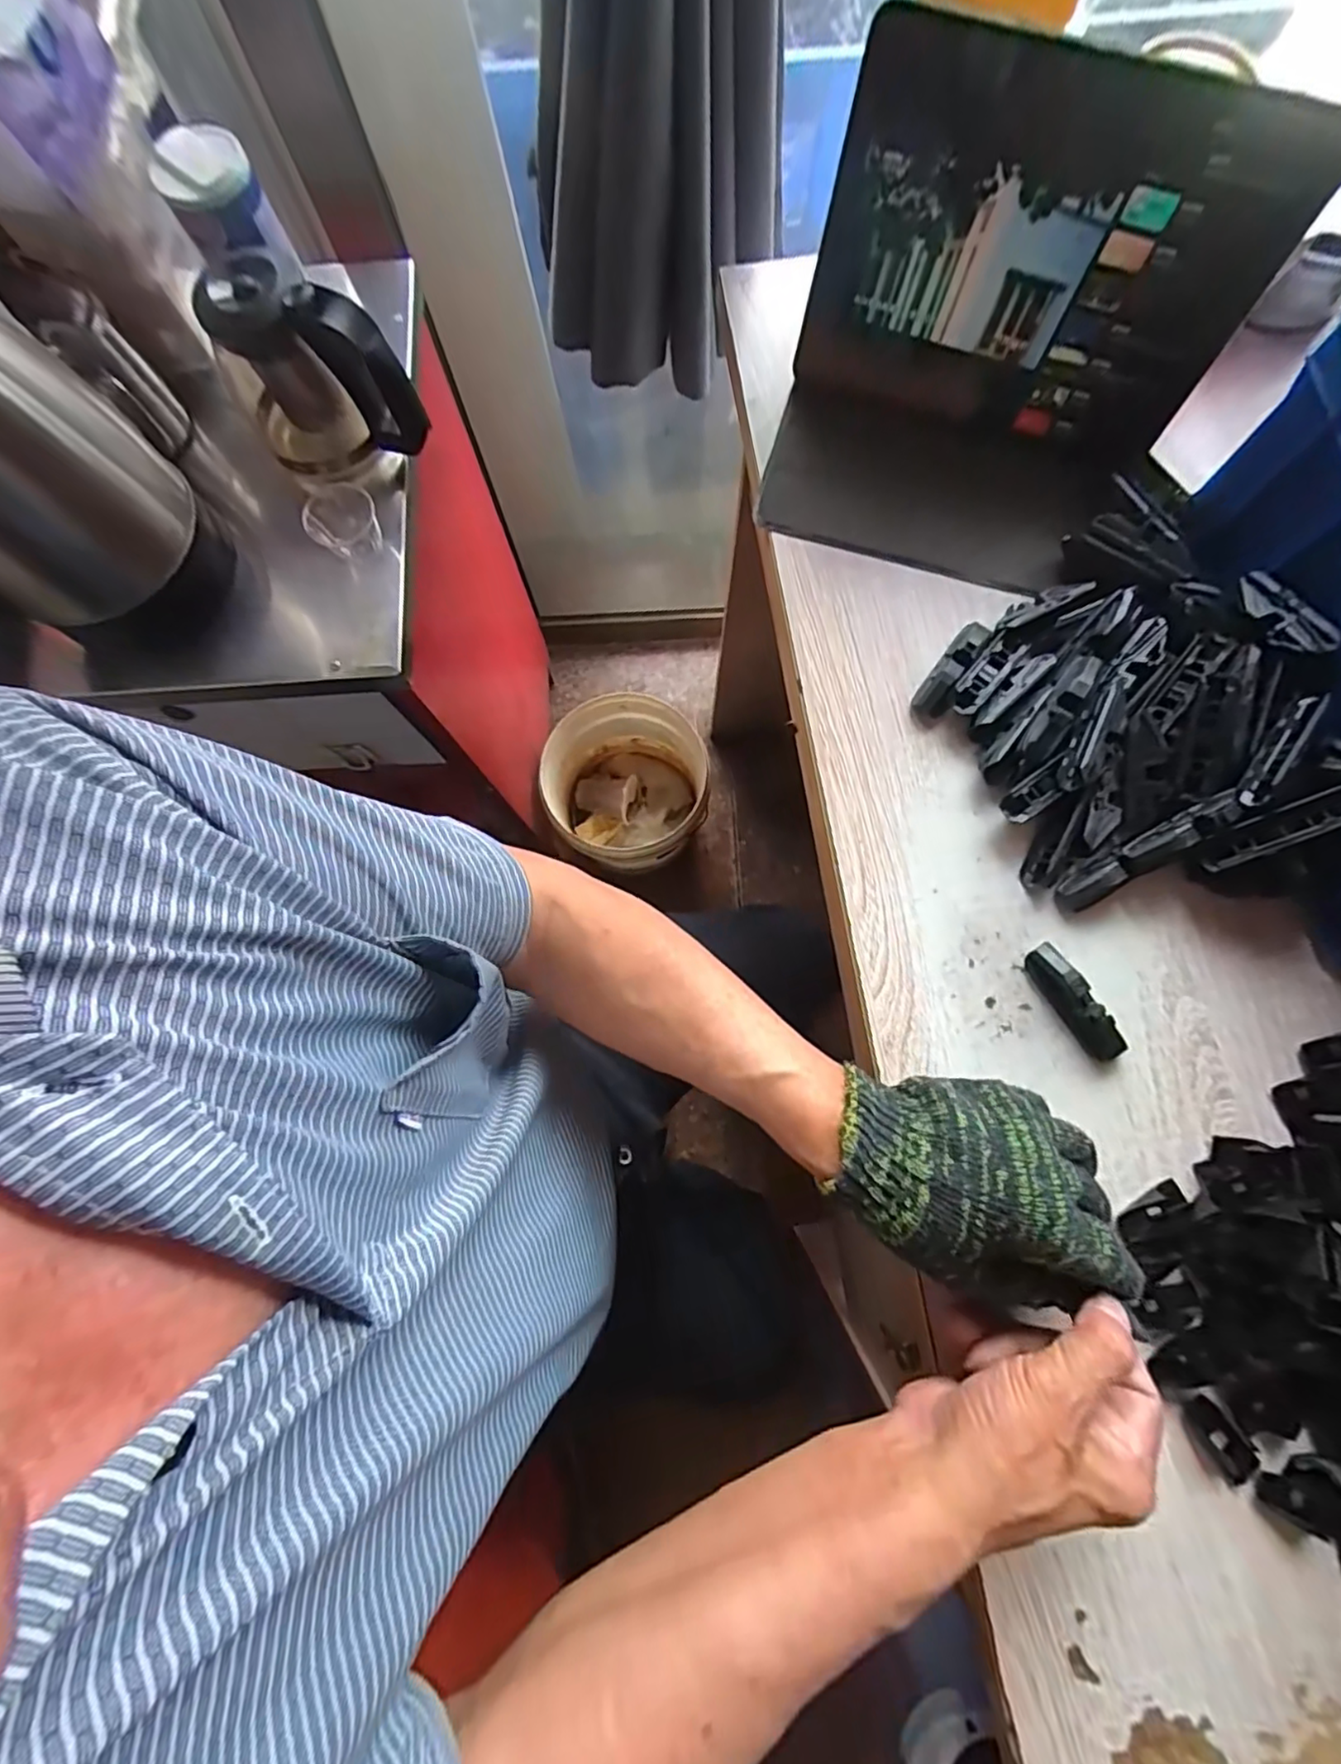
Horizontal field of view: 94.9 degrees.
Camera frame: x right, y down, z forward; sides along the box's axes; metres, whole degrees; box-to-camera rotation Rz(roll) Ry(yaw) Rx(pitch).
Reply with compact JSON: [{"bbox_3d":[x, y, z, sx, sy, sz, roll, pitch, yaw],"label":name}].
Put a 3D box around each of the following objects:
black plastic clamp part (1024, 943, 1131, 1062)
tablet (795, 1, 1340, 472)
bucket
[{"bbox_3d":[0.242,0.071,0.366,0.017,0.021,0.072,-32,80,-5],"label":"black plastic clamp part"},{"bbox_3d":[0.219,-0.376,0.378,0.253,0.160,0.014,22,60,7],"label":"tablet"},{"bbox_3d":[-0.063,-0.159,1.064,0.250,0.264,0.235,0,79,1],"label":"bucket"}]

